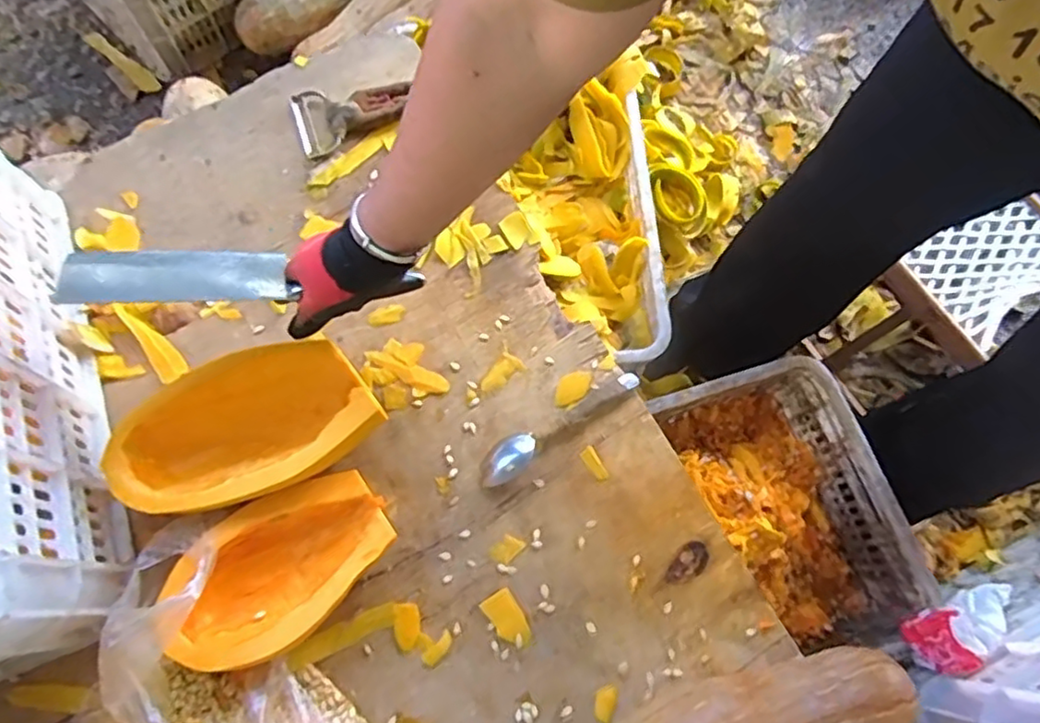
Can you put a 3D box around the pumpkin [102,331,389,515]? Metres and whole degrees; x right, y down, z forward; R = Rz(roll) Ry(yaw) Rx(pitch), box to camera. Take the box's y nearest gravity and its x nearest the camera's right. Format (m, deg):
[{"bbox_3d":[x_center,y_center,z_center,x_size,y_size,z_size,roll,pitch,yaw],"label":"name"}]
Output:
[{"bbox_3d":[-0.267,0.070,0.648,0.244,0.092,0.134,-19,73,-9],"label":"pumpkin"}]

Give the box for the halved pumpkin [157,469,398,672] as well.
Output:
[{"bbox_3d":[-0.225,0.197,0.616,0.213,0.073,0.127,-40,77,-14],"label":"halved pumpkin"}]

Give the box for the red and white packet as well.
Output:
[{"bbox_3d":[0.500,0.290,0.721,0.138,0.060,0.061,-19,72,-25],"label":"red and white packet"}]

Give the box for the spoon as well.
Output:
[{"bbox_3d":[0.041,0.066,0.699,0.199,0.016,0.036,-35,76,-13],"label":"spoon"}]

